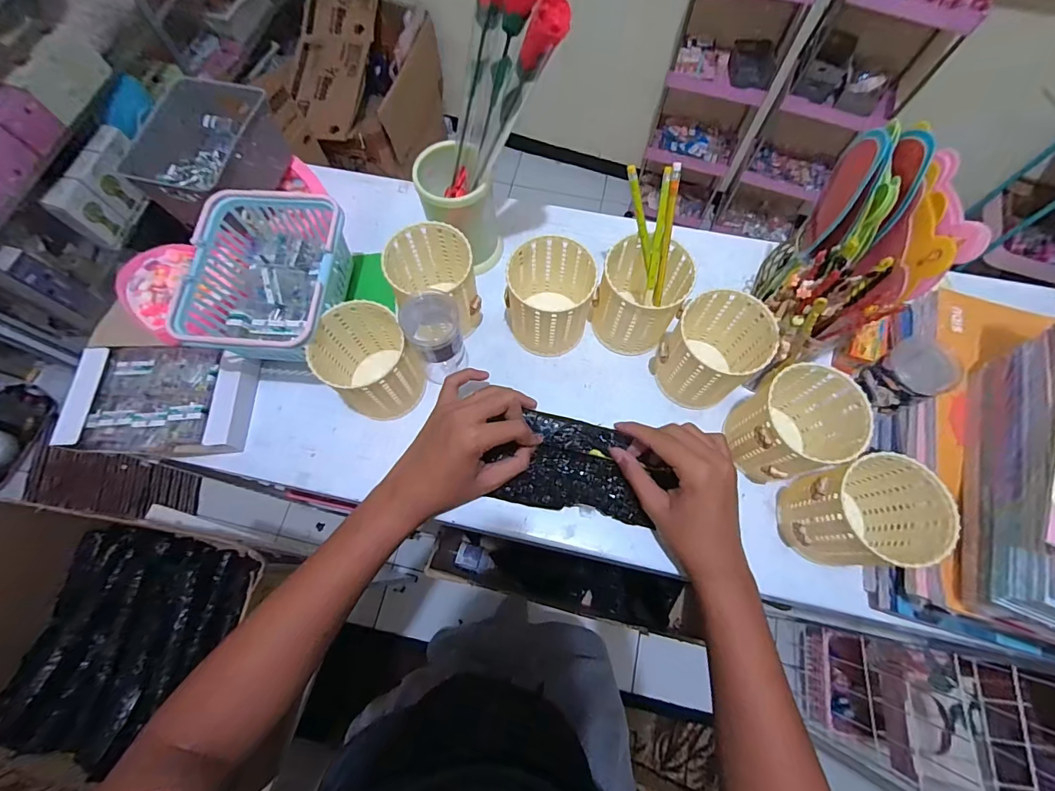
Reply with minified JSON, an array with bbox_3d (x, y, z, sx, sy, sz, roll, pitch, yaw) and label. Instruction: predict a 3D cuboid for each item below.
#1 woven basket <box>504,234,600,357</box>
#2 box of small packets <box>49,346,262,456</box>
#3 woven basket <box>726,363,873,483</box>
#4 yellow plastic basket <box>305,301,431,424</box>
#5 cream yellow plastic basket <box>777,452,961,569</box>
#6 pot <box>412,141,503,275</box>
[{"bbox_3d":[0.022,-0.097,0.467,0.081,0.096,0.082,18,72,7],"label":"woven basket"},{"bbox_3d":[-0.373,0.005,0.464,0.170,0.038,0.107,3,70,2],"label":"box of small packets"},{"bbox_3d":[0.238,0.030,0.414,0.088,0.102,0.082,0,70,0],"label":"woven basket"},{"bbox_3d":[-0.151,-0.031,0.441,0.085,0.099,0.082,0,70,0],"label":"yellow plastic basket"},{"bbox_3d":[0.280,0.100,0.383,0.089,0.094,0.079,-8,71,-2],"label":"cream yellow plastic basket"},{"bbox_3d":[-0.073,-0.193,0.485,0.081,0.113,0.079,0,70,0],"label":"pot"}]

